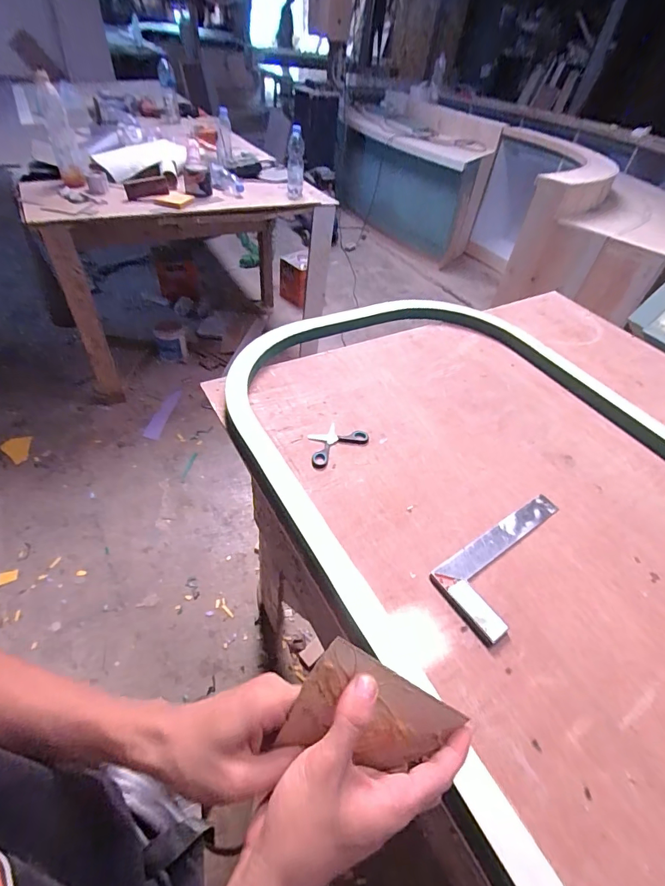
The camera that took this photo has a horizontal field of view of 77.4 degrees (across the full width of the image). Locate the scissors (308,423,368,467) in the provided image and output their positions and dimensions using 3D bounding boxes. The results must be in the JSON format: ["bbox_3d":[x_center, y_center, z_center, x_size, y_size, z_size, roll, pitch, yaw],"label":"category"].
[{"bbox_3d":[0.000,-0.005,0.826,0.132,0.009,0.080,-30,55,-29],"label":"scissors"}]

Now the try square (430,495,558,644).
[{"bbox_3d":[0.303,0.185,0.682,0.304,0.023,0.120,-27,54,-28],"label":"try square"}]

